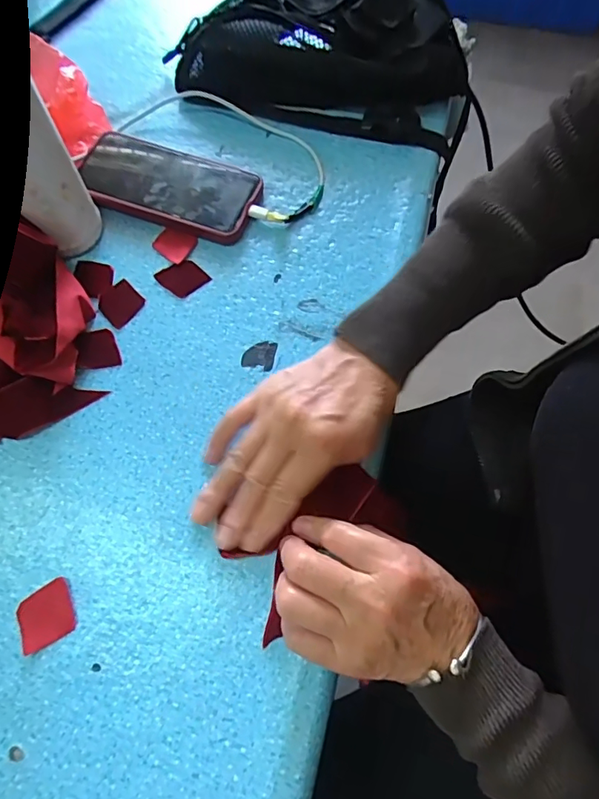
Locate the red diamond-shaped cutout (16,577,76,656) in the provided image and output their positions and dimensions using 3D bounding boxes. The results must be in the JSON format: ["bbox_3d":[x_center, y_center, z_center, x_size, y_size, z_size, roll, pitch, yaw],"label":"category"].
[{"bbox_3d":[-0.161,0.137,0.315,0.034,0.004,0.034,-29,71,-12],"label":"red diamond-shaped cutout"}]

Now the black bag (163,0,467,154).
[{"bbox_3d":[0.022,-0.341,0.478,0.268,0.077,0.139,12,67,4],"label":"black bag"}]

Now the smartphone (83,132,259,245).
[{"bbox_3d":[-0.116,-0.194,0.445,0.152,0.019,0.084,17,68,6],"label":"smartphone"}]

